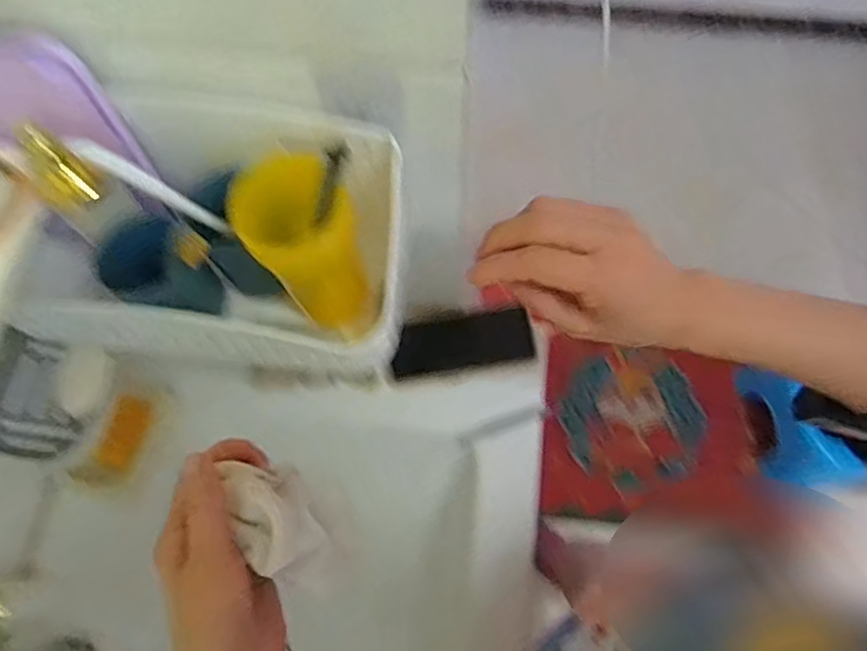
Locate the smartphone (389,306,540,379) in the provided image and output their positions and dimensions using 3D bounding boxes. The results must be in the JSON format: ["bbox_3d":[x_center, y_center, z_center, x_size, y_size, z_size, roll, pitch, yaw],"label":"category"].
[{"bbox_3d":[0.030,0.019,0.666,0.149,0.006,0.057,-9,102,9],"label":"smartphone"}]

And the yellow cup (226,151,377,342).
[{"bbox_3d":[-0.084,-0.045,0.433,0.070,0.134,0.077,-1,69,1],"label":"yellow cup"}]

